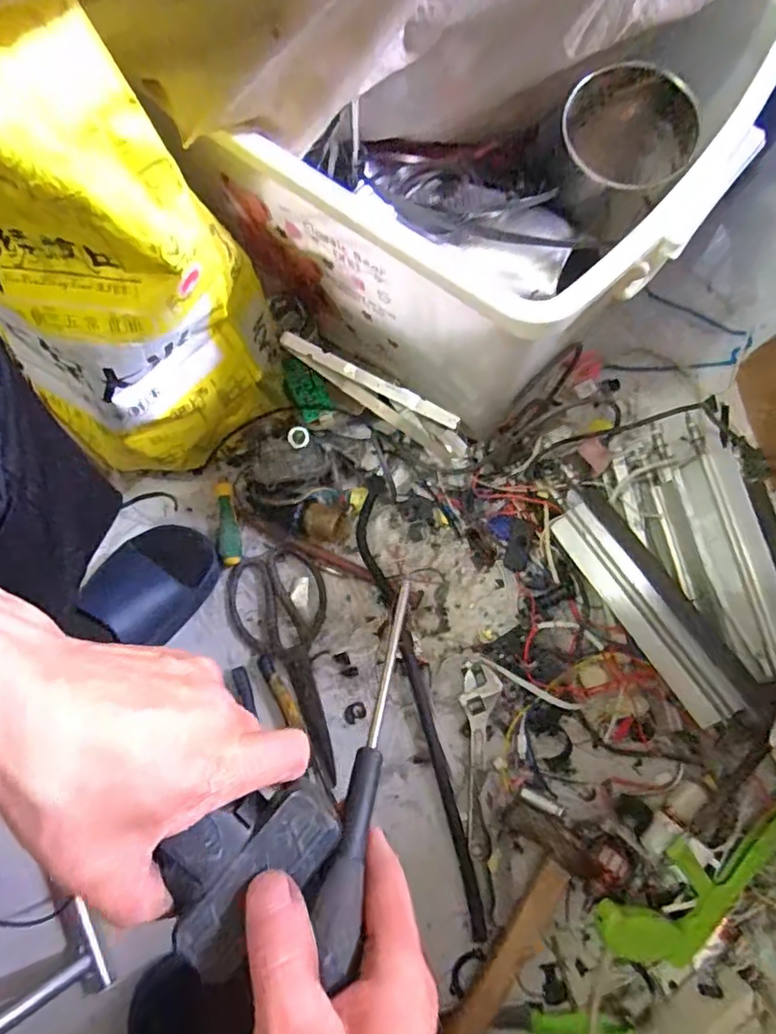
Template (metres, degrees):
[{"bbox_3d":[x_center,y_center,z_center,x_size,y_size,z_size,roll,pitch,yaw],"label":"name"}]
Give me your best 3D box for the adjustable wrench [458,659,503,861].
[{"bbox_3d":[0.096,0.257,0.608,0.040,0.018,0.194,5,75,3],"label":"adjustable wrench"}]

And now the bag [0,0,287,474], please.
[{"bbox_3d":[-0.216,-0.151,0.465,0.219,0.440,0.112,-25,76,-5],"label":"bag"}]

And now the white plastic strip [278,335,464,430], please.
[{"bbox_3d":[-0.017,-0.149,0.622,0.208,0.020,0.017,24,76,-10],"label":"white plastic strip"}]

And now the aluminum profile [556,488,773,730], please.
[{"bbox_3d":[0.280,0.088,0.612,0.069,0.039,0.267,-30,76,-6],"label":"aluminum profile"}]

